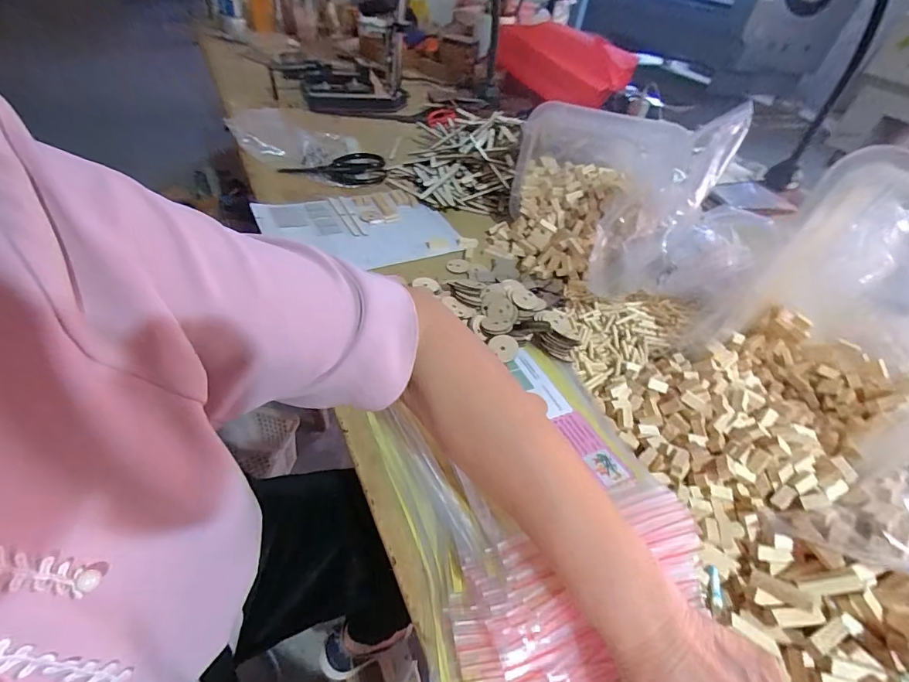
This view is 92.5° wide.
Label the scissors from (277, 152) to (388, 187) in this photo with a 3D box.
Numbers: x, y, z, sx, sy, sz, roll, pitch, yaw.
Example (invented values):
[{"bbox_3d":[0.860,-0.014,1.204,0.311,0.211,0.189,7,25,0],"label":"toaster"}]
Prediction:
[{"bbox_3d":[-0.213,-0.304,0.777,0.179,0.022,0.097,-3,45,-13],"label":"scissors"}]

